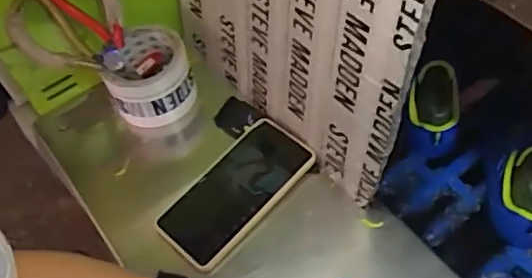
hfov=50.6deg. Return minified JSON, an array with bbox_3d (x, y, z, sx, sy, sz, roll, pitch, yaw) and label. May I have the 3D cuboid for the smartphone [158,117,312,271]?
[{"bbox_3d":[-0.027,0.052,0.576,0.078,0.018,0.170,34,66,23],"label":"smartphone"}]

